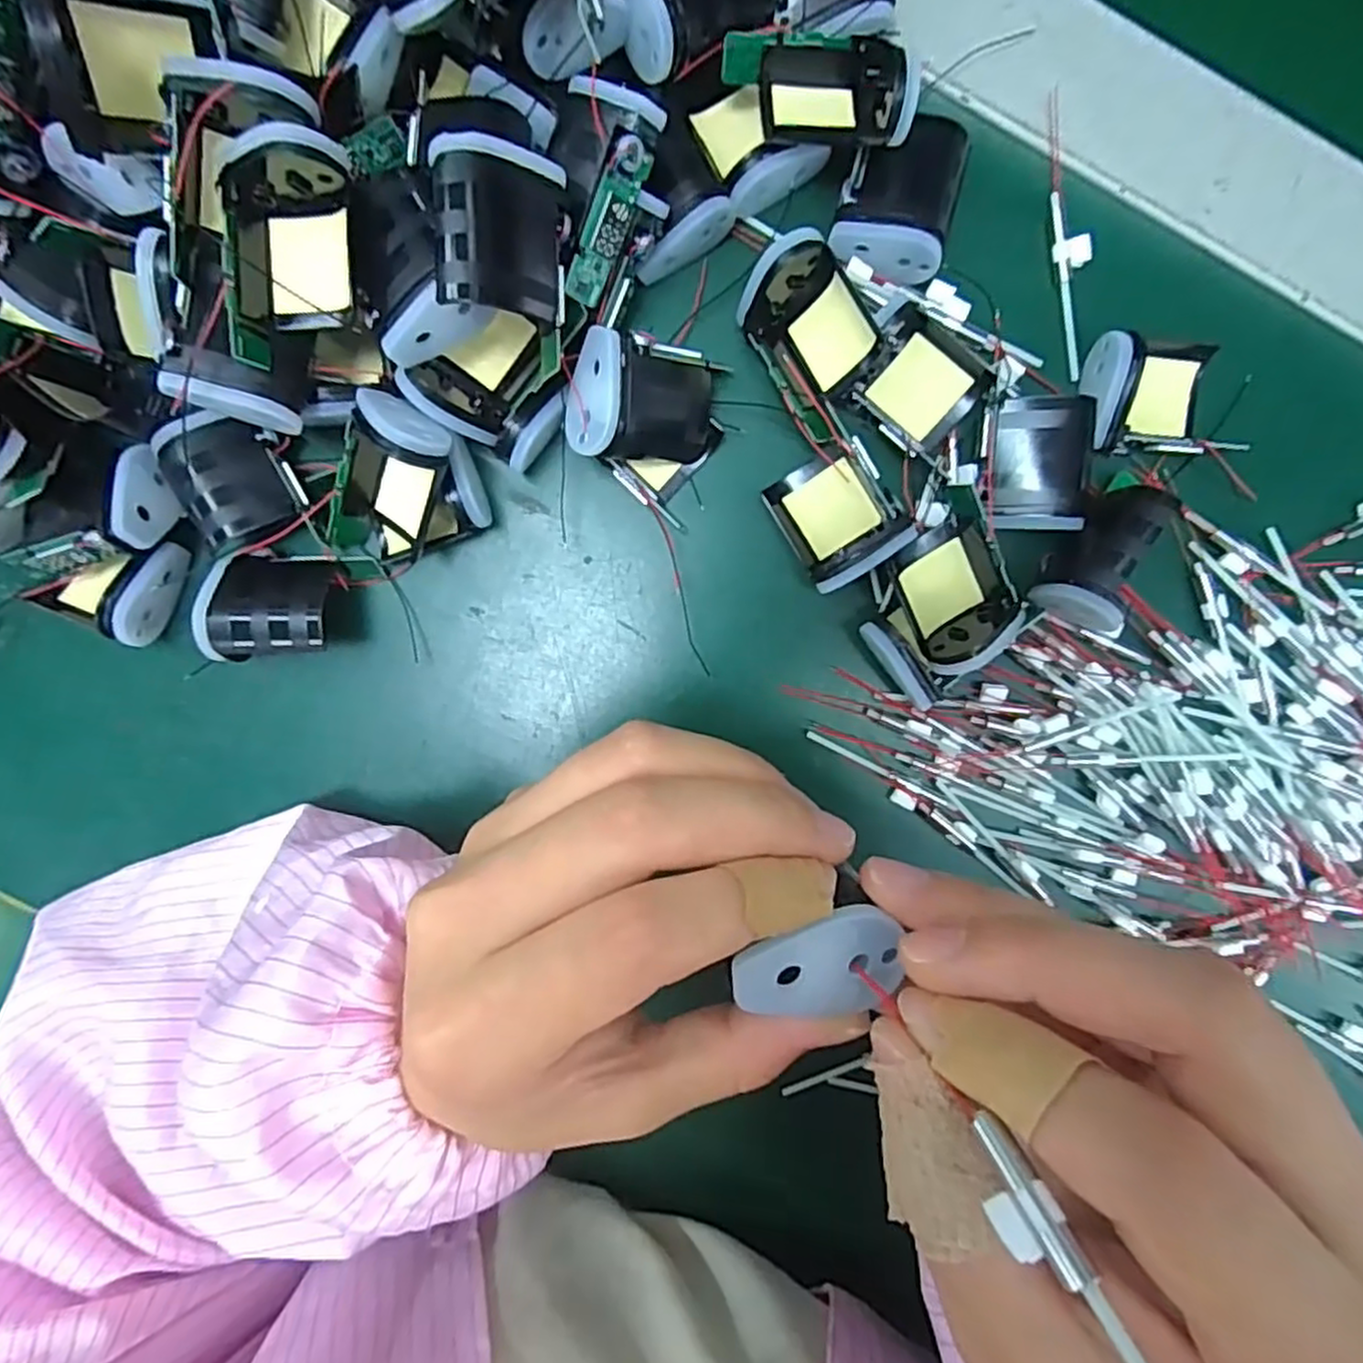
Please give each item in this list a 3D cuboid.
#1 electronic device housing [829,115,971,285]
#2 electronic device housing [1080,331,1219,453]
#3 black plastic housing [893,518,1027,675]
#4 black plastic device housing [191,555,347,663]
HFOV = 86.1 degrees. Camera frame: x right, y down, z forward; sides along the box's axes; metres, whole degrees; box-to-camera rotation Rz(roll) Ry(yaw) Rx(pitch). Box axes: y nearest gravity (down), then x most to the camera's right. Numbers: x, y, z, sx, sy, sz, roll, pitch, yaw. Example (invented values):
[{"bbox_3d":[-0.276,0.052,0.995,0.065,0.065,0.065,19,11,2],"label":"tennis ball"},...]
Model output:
[{"bbox_3d":[0.070,-0.156,0.234,0.036,0.018,0.046,13,96,-2],"label":"electronic device housing"},{"bbox_3d":[0.155,-0.095,0.240,0.045,0.020,0.037,2,96,-1],"label":"electronic device housing"},{"bbox_3d":[0.090,-0.028,0.243,0.032,0.020,0.045,-27,95,2],"label":"black plastic housing"},{"bbox_3d":[-0.133,-0.024,0.241,0.041,0.028,0.033,3,96,-1],"label":"black plastic device housing"}]

